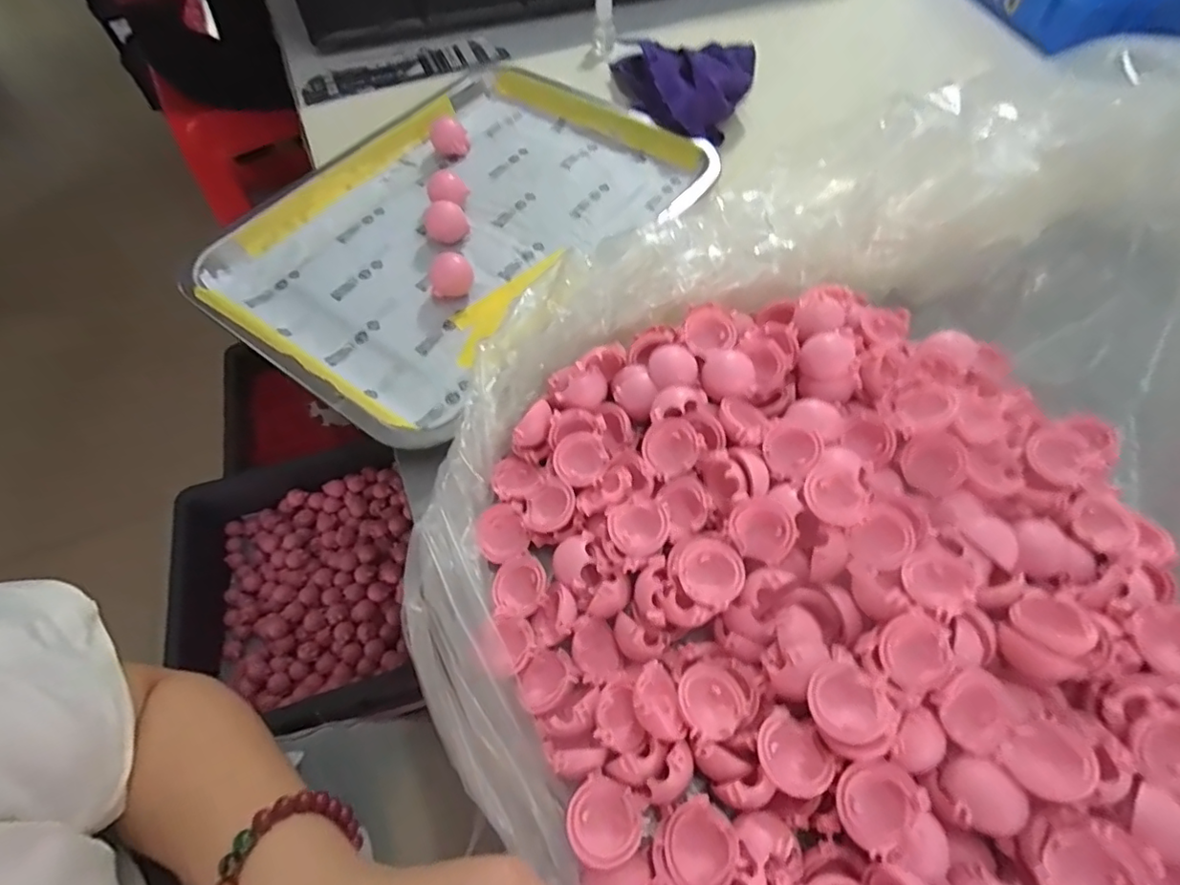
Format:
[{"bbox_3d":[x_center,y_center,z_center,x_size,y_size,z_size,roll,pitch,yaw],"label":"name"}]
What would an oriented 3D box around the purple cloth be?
[{"bbox_3d":[0.077,-0.318,0.505,0.122,0.050,0.116,11,60,8],"label":"purple cloth"}]

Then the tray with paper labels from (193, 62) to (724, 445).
[{"bbox_3d":[-0.090,-0.177,0.443,0.261,0.028,0.367,32,65,18],"label":"tray with paper labels"}]

